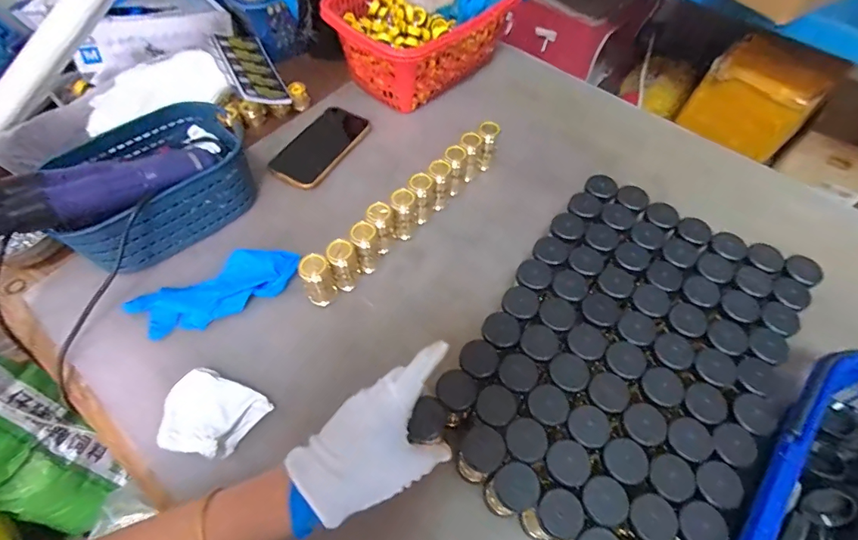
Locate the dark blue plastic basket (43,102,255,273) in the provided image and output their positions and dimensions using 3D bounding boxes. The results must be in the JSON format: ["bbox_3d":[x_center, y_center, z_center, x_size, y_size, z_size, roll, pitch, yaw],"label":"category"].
[{"bbox_3d":[-0.319,-0.109,0.528,0.227,0.084,0.143,-40,67,-21],"label":"dark blue plastic basket"}]

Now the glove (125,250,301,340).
[{"bbox_3d":[-0.235,0.024,0.488,0.178,0.029,0.059,-23,62,-14],"label":"glove"}]

